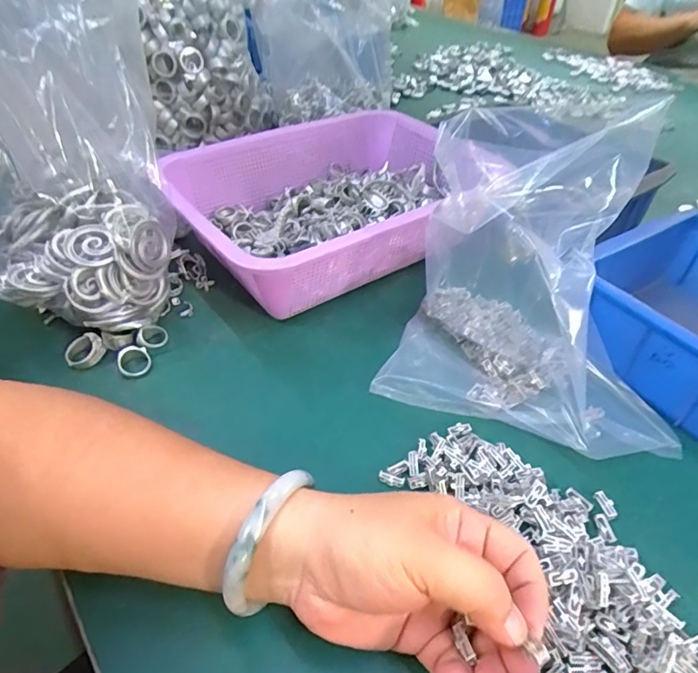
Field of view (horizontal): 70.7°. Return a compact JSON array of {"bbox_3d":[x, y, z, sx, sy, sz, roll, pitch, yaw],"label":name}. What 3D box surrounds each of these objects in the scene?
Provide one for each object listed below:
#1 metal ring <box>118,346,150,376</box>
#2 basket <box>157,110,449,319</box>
[{"bbox_3d":[-0.163,0.019,0.373,0.023,0.010,0.025,1,44,-1],"label":"metal ring"},{"bbox_3d":[-0.011,-0.133,0.485,0.310,0.079,0.214,-27,51,-27],"label":"basket"}]

